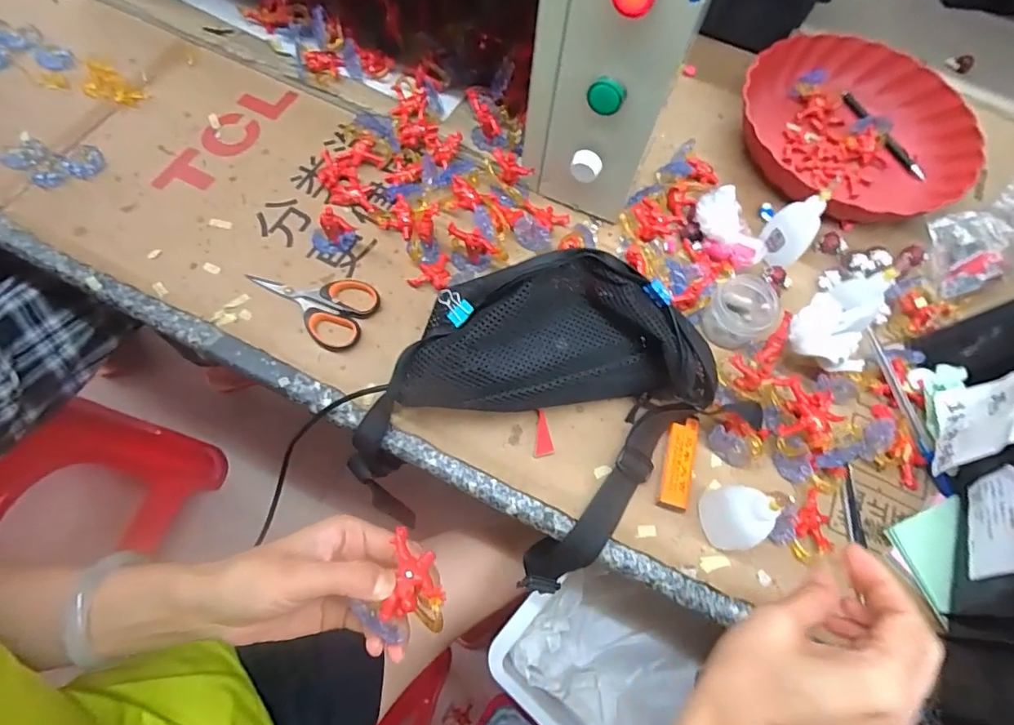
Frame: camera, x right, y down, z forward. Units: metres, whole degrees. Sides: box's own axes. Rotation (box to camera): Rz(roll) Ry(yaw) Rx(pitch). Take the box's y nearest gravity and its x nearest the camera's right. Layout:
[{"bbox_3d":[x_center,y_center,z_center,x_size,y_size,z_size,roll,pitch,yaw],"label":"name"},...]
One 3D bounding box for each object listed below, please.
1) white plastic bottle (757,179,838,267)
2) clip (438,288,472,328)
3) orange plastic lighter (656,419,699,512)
[{"bbox_3d":[0.262,-0.123,0.472,0.039,0.086,0.029,36,69,12],"label":"white plastic bottle"},{"bbox_3d":[-0.038,-0.042,0.389,0.030,0.010,0.020,48,114,18],"label":"clip"},{"bbox_3d":[0.137,0.080,0.418,0.023,0.011,0.074,17,67,4],"label":"orange plastic lighter"}]

